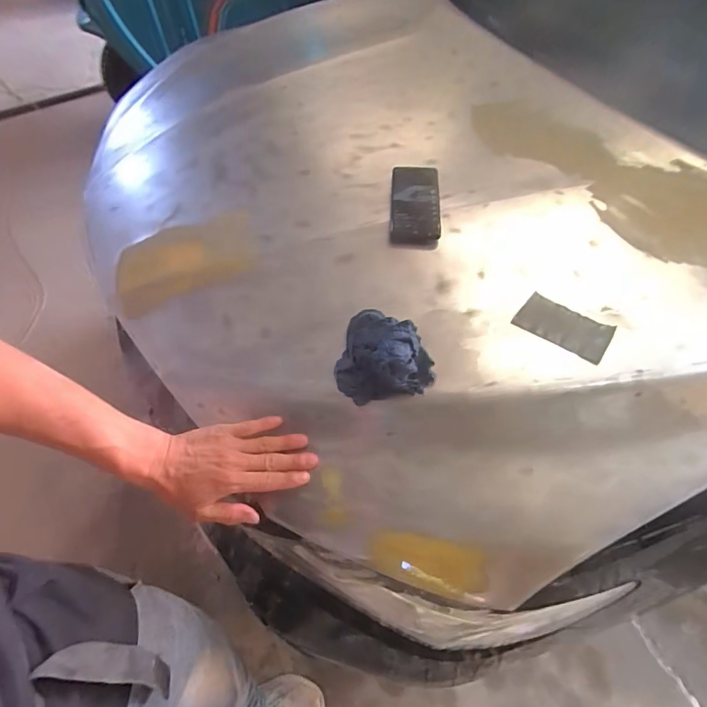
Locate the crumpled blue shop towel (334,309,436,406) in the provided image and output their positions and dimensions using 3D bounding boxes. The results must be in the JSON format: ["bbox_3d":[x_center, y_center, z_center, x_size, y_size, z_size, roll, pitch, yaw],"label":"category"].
[{"bbox_3d":[0.029,-0.008,0.522,0.115,0.066,0.129,-14,56,-6],"label":"crumpled blue shop towel"}]

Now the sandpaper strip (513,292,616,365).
[{"bbox_3d":[0.278,-0.035,0.550,0.114,0.007,0.067,31,63,20],"label":"sandpaper strip"}]

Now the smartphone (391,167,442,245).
[{"bbox_3d":[0.101,-0.249,0.671,0.076,0.013,0.182,2,56,4],"label":"smartphone"}]

